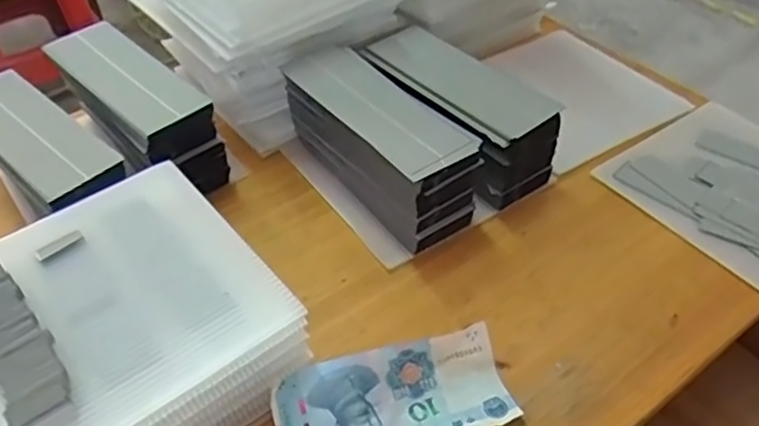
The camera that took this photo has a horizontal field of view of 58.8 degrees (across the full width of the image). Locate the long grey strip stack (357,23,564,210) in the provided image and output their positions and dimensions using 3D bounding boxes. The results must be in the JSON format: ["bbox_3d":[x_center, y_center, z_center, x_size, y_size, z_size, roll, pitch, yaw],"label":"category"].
[{"bbox_3d":[0.057,-0.076,0.529,0.070,0.078,0.162,-30,53,-26],"label":"long grey strip stack"}]

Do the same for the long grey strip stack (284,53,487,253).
[{"bbox_3d":[-0.001,-0.049,0.498,0.064,0.084,0.160,-29,52,-25],"label":"long grey strip stack"}]

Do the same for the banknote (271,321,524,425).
[{"bbox_3d":[0.008,0.108,0.383,0.132,0.020,0.064,-14,69,-19],"label":"banknote"}]

